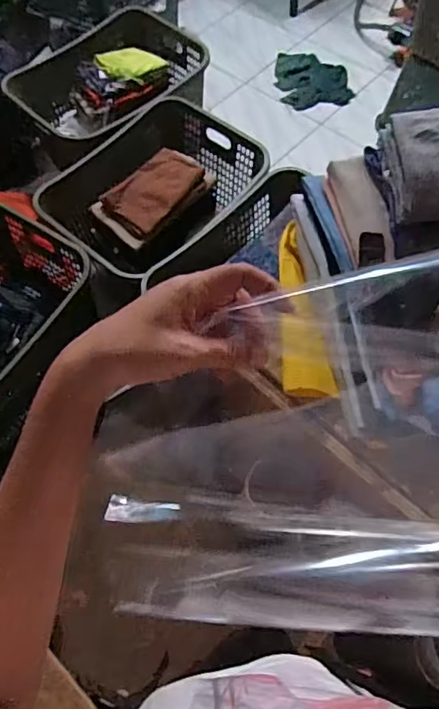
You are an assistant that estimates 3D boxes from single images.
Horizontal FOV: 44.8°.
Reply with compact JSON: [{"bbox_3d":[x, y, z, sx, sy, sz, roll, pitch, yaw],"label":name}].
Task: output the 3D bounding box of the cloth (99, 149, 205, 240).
[{"bbox_3d":[-0.178,-0.438,1.418,0.163,0.050,0.276,36,70,19],"label":"cloth"}]

